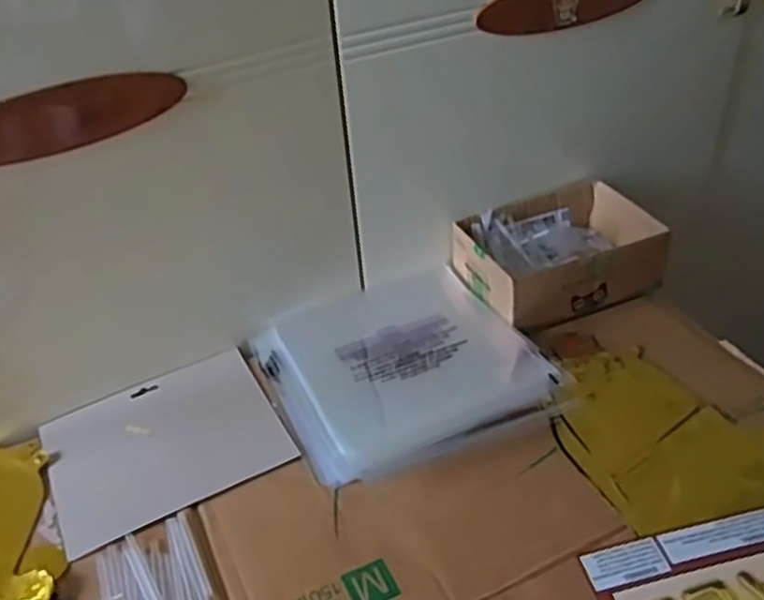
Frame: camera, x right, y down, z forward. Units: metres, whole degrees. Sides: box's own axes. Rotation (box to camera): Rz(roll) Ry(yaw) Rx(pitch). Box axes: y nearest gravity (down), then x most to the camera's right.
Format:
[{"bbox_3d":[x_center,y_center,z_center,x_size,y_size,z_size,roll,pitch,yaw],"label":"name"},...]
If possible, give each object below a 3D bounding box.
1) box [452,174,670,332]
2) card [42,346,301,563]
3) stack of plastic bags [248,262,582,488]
[{"bbox_3d":[0.181,-0.047,0.784,0.189,0.066,0.138,-16,40,-14],"label":"box"},{"bbox_3d":[-0.190,0.122,0.657,0.190,0.005,0.158,-21,42,-20],"label":"card"},{"bbox_3d":[0.016,0.057,0.708,0.232,0.018,0.241,-20,41,-18],"label":"stack of plastic bags"}]

